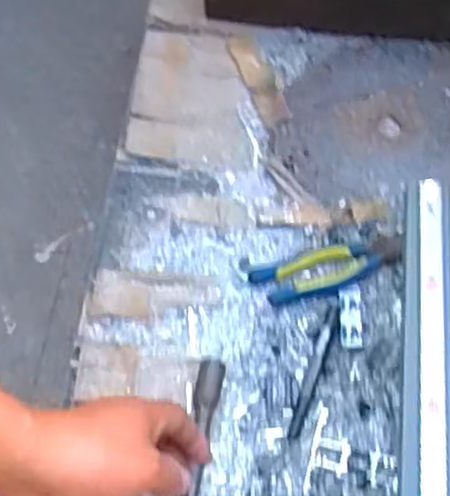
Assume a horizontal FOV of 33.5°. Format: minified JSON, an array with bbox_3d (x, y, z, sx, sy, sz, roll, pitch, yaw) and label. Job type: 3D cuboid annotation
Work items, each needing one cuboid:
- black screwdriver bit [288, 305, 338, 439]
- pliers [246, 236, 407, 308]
[{"bbox_3d":[0.080,0.110,0.670,0.011,0.007,0.128,16,61,14],"label":"black screwdriver bit"},{"bbox_3d":[0.102,0.019,0.724,0.147,0.012,0.047,-17,59,-6],"label":"pliers"}]

